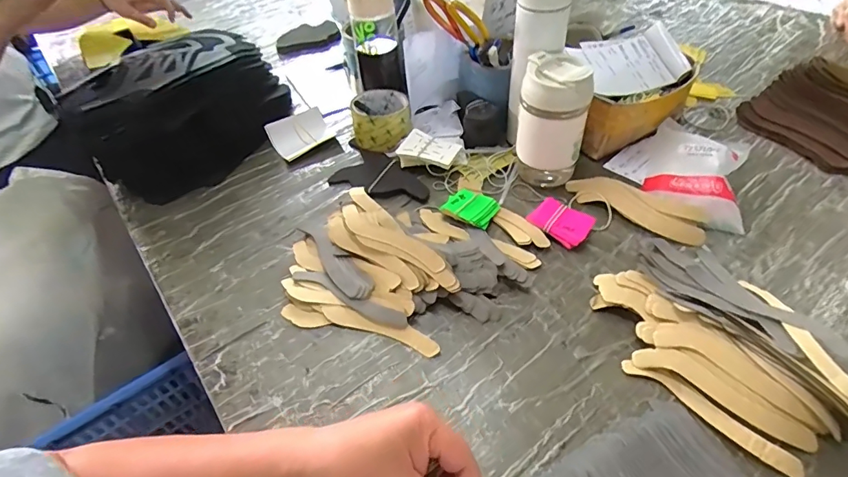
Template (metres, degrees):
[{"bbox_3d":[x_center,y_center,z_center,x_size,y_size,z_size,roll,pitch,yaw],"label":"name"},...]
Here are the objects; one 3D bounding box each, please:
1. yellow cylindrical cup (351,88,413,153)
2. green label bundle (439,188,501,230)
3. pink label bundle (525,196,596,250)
[{"bbox_3d":[-0.065,-0.183,0.707,0.086,0.066,0.088,-9,45,-4],"label":"yellow cylindrical cup"},{"bbox_3d":[0.059,-0.039,0.591,0.064,0.018,0.058,22,51,24],"label":"green label bundle"},{"bbox_3d":[0.166,-0.019,0.562,0.072,0.022,0.048,31,55,31],"label":"pink label bundle"}]

